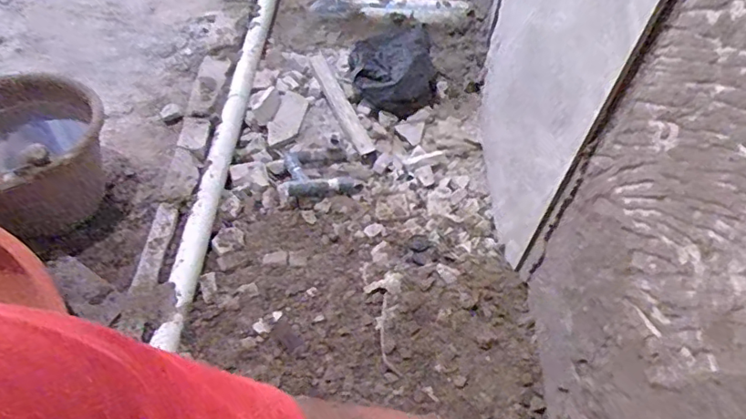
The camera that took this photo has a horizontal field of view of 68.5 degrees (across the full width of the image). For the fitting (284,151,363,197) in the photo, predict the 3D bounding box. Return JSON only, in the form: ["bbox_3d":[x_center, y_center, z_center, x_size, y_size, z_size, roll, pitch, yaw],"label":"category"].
[{"bbox_3d":[-0.104,-0.077,1.115,0.146,0.031,0.129,-3,52,-9],"label":"fitting"}]

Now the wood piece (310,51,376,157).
[{"bbox_3d":[-0.078,-0.255,1.286,0.041,0.023,0.368,-16,55,-18],"label":"wood piece"}]

